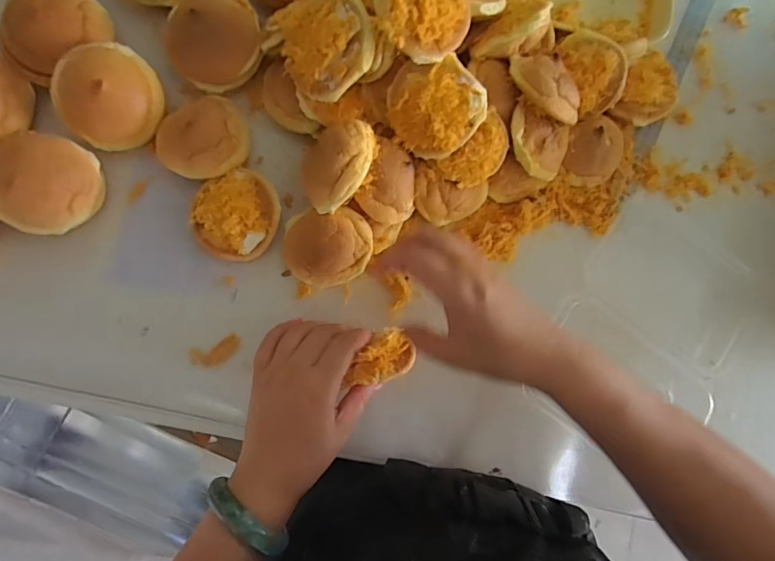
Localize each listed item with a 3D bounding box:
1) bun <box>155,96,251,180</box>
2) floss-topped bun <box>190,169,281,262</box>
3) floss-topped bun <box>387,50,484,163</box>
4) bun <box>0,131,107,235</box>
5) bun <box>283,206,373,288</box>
[{"bbox_3d":[-0.162,-0.124,0.422,0.078,0.035,0.063,-38,92,-9],"label":"bun"},{"bbox_3d":[-0.135,-0.058,0.422,0.071,0.030,0.077,1,86,-8],"label":"floss-topped bun"},{"bbox_3d":[0.040,-0.149,0.401,0.077,0.033,0.075,-3,111,-7],"label":"floss-topped bun"},{"bbox_3d":[-0.285,-0.079,0.396,0.075,0.055,0.077,8,85,-7],"label":"bun"},{"bbox_3d":[-0.054,-0.028,0.425,0.077,0.047,0.063,-7,87,-8],"label":"bun"}]

